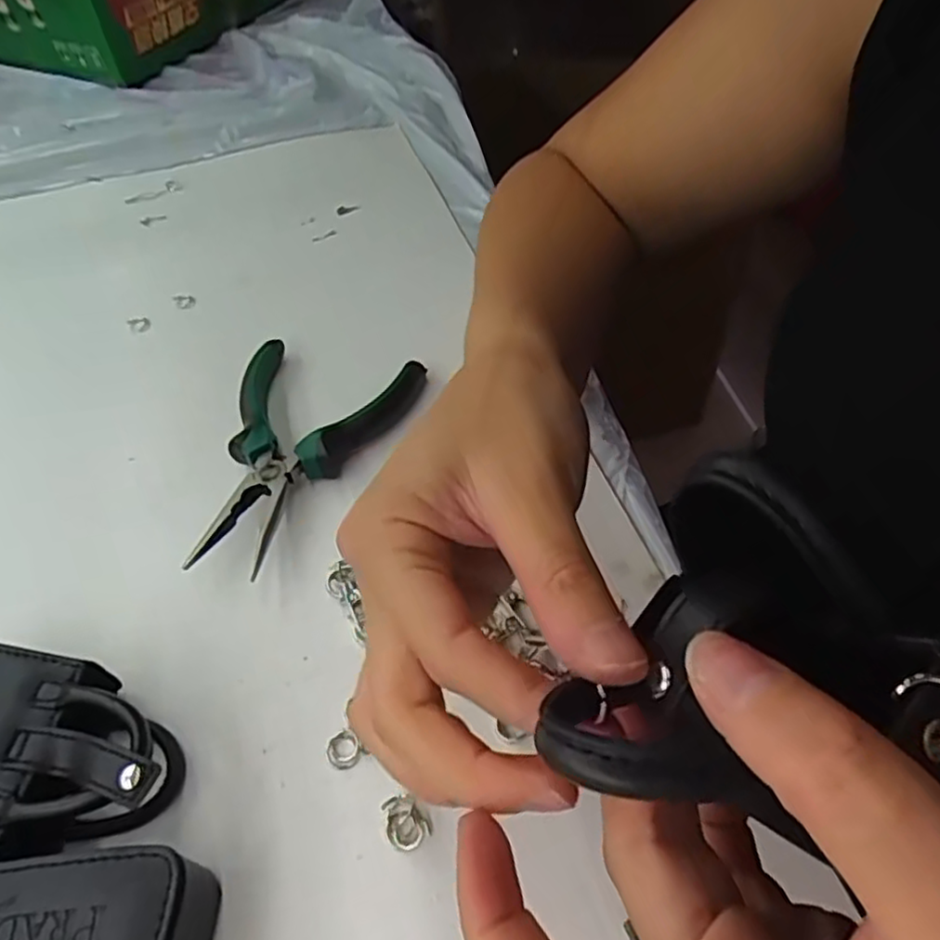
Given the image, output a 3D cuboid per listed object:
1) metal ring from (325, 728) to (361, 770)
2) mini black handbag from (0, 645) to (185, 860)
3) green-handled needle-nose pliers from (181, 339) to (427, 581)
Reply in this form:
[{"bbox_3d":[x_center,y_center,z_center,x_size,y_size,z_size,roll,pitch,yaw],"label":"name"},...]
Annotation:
[{"bbox_3d":[-0.049,0.107,0.260,0.012,0.004,0.014,-26,53,-18],"label":"metal ring"},{"bbox_3d":[-0.153,0.105,0.241,0.103,0.038,0.073,3,50,6],"label":"mini black handbag"},{"bbox_3d":[-0.088,-0.009,0.349,0.097,0.024,0.145,9,51,11],"label":"green-handled needle-nose pliers"}]

